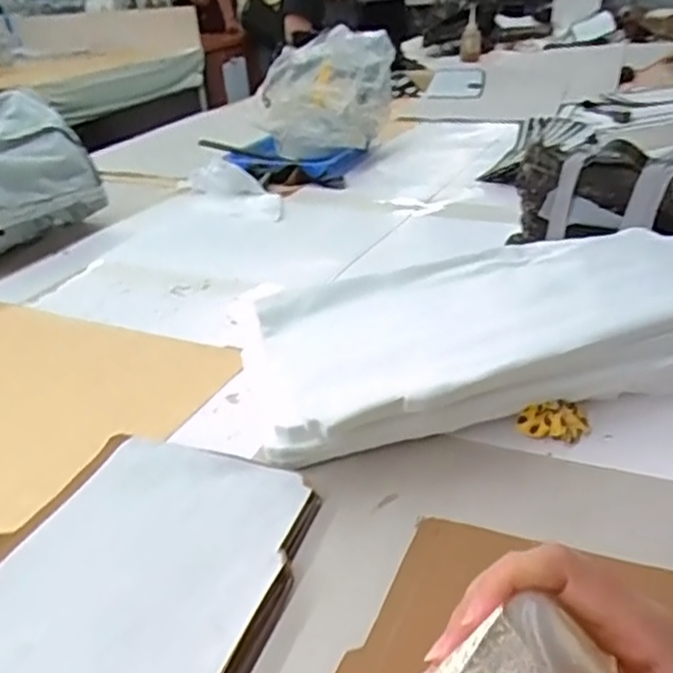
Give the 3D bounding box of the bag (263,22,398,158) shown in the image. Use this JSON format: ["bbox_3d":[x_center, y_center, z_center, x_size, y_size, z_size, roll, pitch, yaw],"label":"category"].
[{"bbox_3d":[-0.012,-0.437,1.280,0.239,0.206,0.200,-2,29,4],"label":"bag"}]

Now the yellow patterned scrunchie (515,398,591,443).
[{"bbox_3d":[0.170,0.064,0.541,0.052,0.021,0.034,6,30,17],"label":"yellow patterned scrunchie"}]

